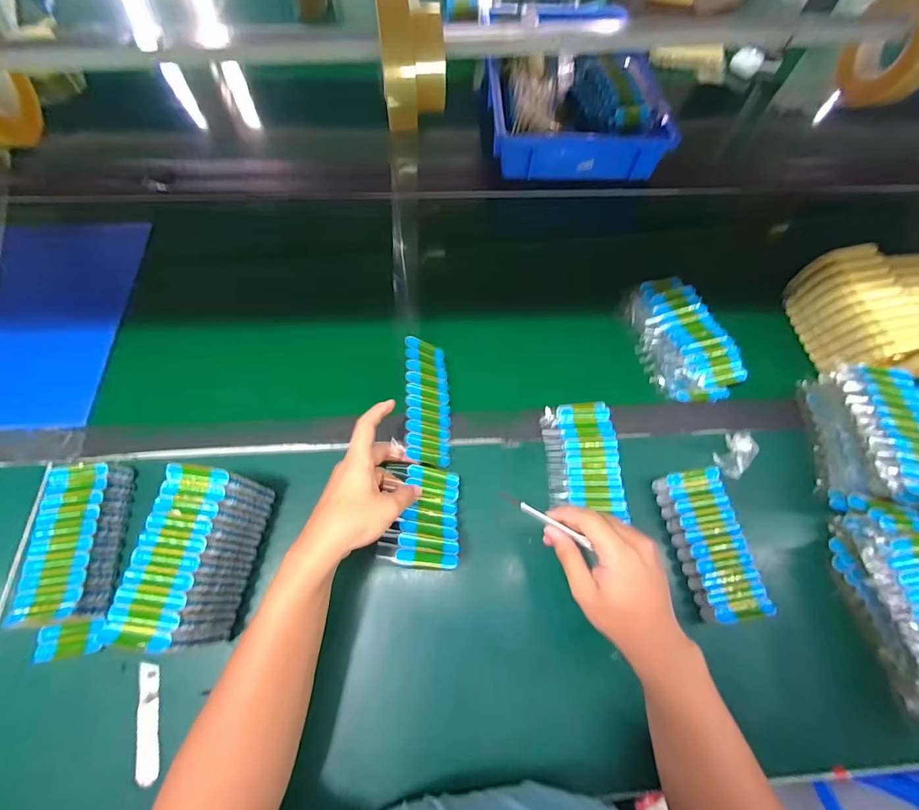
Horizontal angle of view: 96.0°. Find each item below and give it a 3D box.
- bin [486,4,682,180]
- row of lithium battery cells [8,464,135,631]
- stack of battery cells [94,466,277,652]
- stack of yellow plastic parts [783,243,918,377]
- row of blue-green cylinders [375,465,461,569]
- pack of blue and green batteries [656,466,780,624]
[{"bbox_3d":[0.200,-0.578,0.767,0.290,0.106,0.397,0,64,-2],"label":"bin"},{"bbox_3d":[-0.400,0.141,0.434,0.073,0.041,0.151,-9,65,-6],"label":"row of lithium battery cells"},{"bbox_3d":[-0.255,0.147,0.406,0.072,0.100,0.151,8,64,2],"label":"stack of battery cells"},{"bbox_3d":[0.582,-0.123,0.574,0.175,0.090,0.162,-5,64,-4],"label":"stack of yellow plastic parts"},{"bbox_3d":[-0.039,0.115,0.439,0.080,0.012,0.106,14,52,-18],"label":"row of blue-green cylinders"},{"bbox_3d":[0.280,0.153,0.464,0.065,0.036,0.155,-8,65,-6],"label":"pack of blue and green batteries"}]

